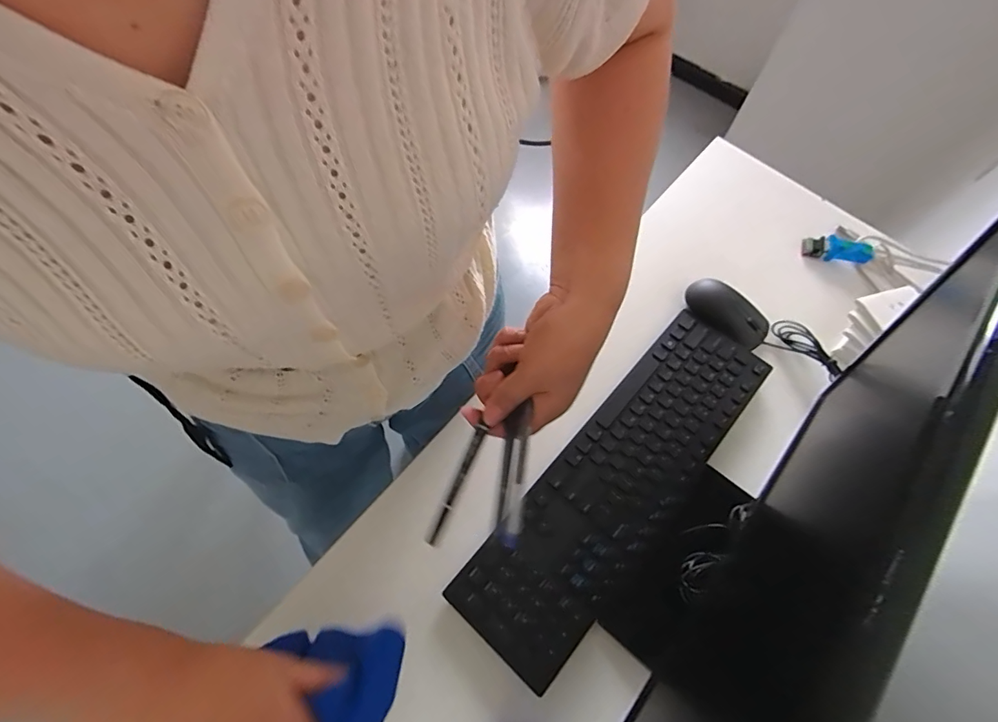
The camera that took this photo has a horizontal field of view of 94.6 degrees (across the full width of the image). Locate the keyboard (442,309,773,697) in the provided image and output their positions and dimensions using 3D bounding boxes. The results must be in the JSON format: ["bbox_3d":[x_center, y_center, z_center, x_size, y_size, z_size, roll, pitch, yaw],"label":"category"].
[{"bbox_3d":[0.135,0.120,0.507,0.124,0.015,0.433,40,70,15],"label":"keyboard"}]

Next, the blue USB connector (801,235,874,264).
[{"bbox_3d":[0.479,-0.158,0.654,0.085,0.023,0.028,15,65,23],"label":"blue USB connector"}]

